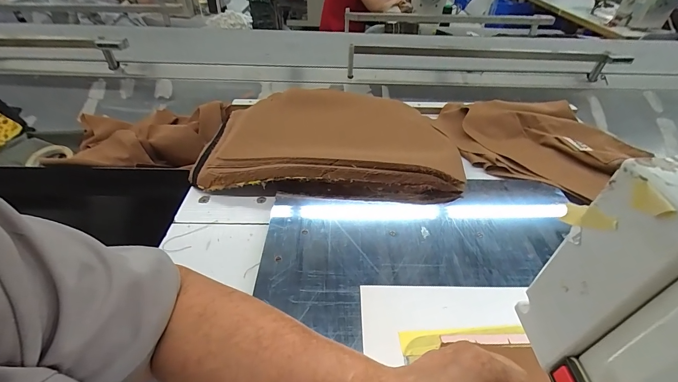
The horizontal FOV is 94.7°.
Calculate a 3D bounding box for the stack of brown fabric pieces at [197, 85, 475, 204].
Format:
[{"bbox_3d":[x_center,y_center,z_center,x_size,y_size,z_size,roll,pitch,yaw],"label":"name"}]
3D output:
[{"bbox_3d":[-0.023,-0.112,0.606,0.456,0.064,0.312,4,42,0],"label":"stack of brown fabric pieces"}]

